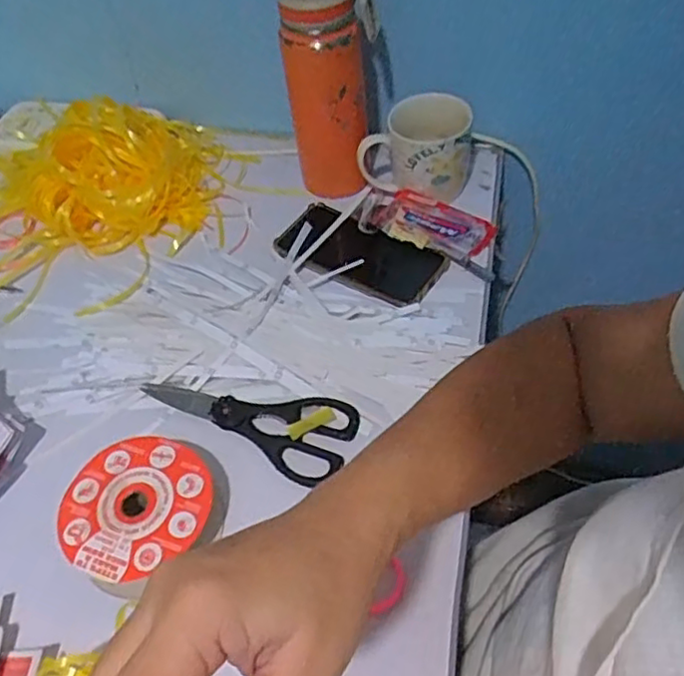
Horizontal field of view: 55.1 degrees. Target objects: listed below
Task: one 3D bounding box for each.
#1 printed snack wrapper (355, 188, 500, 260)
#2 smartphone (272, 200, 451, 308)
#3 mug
[{"bbox_3d":[0.078,-0.119,0.658,0.141,0.029,0.062,22,59,19],"label":"printed snack wrapper"},{"bbox_3d":[0.017,-0.086,0.649,0.163,0.011,0.077,26,60,22],"label":"smartphone"},{"bbox_3d":[0.083,-0.203,0.678,0.101,0.078,0.097,19,58,18],"label":"mug"}]

